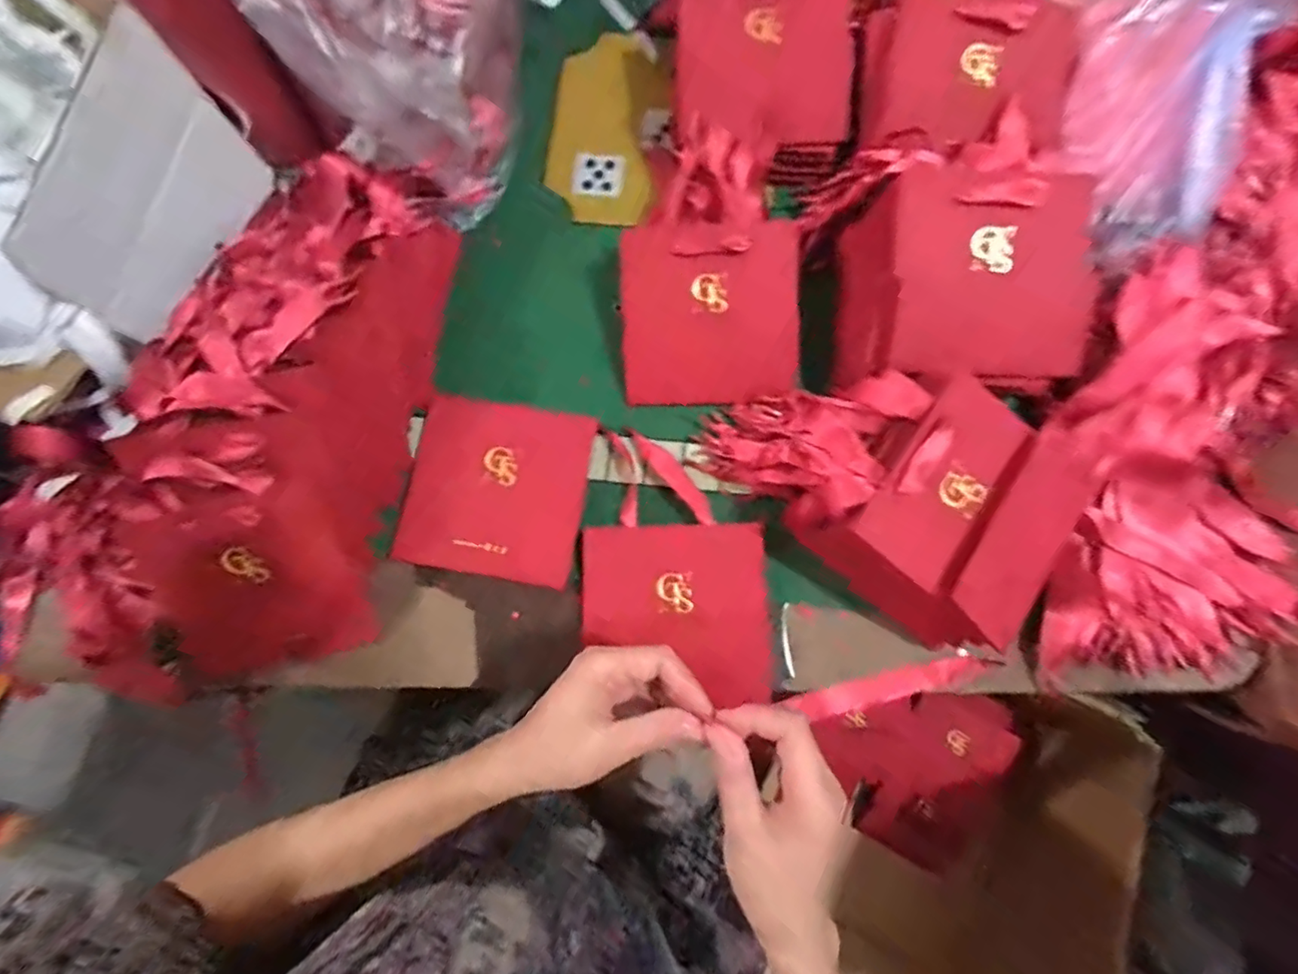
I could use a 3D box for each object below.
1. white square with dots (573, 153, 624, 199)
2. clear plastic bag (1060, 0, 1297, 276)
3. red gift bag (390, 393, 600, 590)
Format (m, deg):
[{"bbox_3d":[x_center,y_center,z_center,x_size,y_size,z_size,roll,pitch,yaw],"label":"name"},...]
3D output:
[{"bbox_3d":[-0.048,-0.297,0.543,0.047,0.004,0.039,1,93,-9],"label":"white square with dots"},{"bbox_3d":[0.387,-0.299,0.435,0.128,0.059,0.261,24,79,5],"label":"clear plastic bag"},{"bbox_3d":[-0.123,0.001,0.460,0.142,0.016,0.135,10,78,2],"label":"red gift bag"}]

